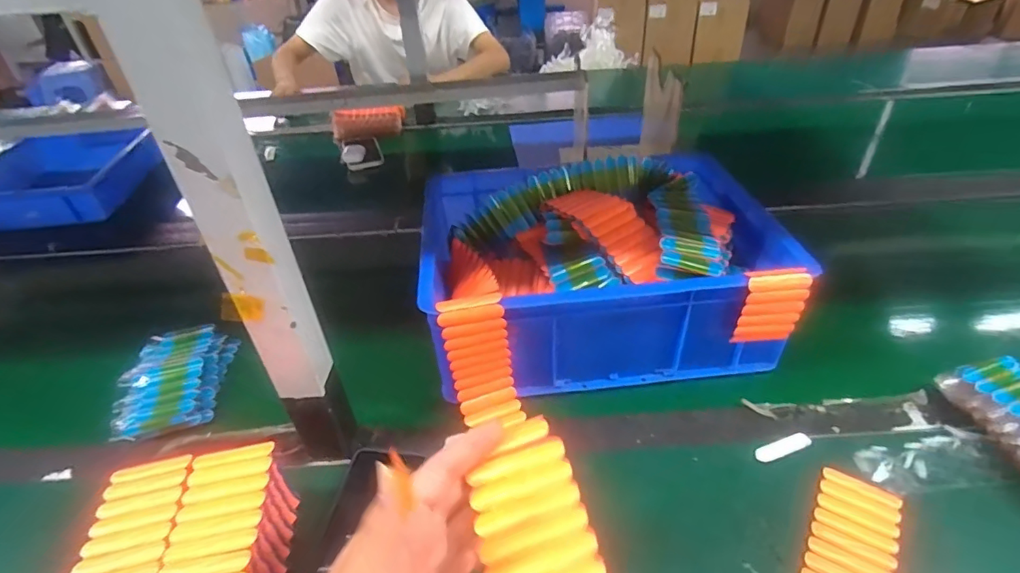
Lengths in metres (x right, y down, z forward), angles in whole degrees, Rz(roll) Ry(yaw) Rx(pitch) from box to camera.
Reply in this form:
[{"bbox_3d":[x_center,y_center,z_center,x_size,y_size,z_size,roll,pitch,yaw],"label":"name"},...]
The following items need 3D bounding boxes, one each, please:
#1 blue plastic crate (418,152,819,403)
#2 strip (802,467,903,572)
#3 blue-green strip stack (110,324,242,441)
[{"bbox_3d":[0.100,-0.029,0.653,0.389,0.140,0.288,-6,38,-4],"label":"blue plastic crate"},{"bbox_3d":[0.287,0.226,0.437,0.066,0.012,0.150,17,43,23],"label":"strip"},{"bbox_3d":[-0.399,0.111,0.618,0.104,0.034,0.157,-7,39,-5],"label":"blue-green strip stack"}]

